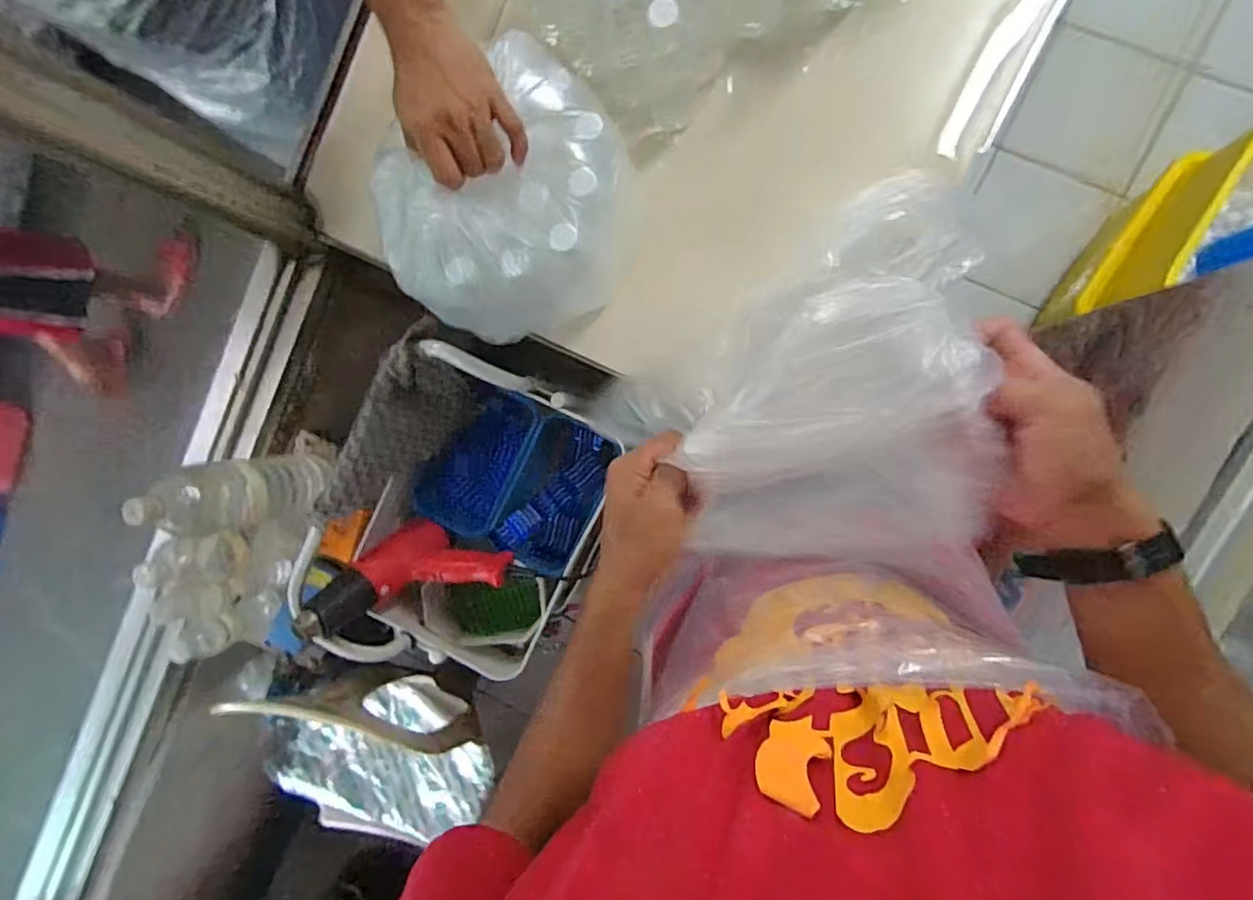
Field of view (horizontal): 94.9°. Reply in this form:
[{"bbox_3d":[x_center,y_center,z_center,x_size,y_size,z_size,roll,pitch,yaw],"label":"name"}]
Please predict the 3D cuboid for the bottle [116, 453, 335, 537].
[{"bbox_3d":[-0.514,0.059,0.762,0.077,0.287,0.090,-6,93,8],"label":"bottle"}]

